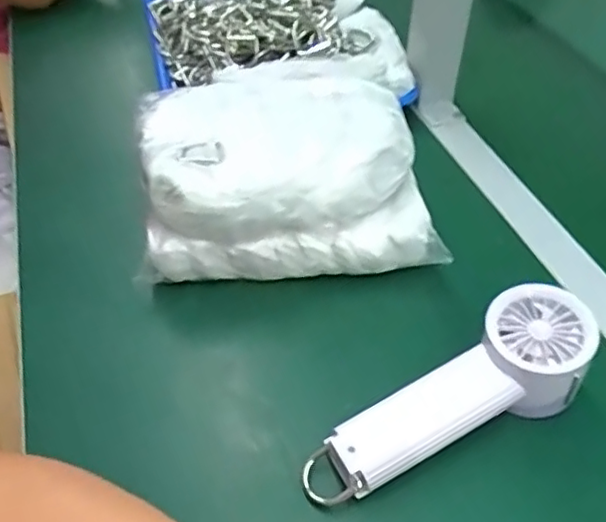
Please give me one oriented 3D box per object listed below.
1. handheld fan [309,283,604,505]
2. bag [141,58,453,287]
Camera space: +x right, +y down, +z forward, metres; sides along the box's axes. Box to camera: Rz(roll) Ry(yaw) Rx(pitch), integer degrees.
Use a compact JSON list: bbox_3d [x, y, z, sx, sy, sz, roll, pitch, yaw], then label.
[{"bbox_3d":[0.090,0.090,0.381,0.198,0.056,0.065,-30,51,-7],"label":"handheld fan"},{"bbox_3d":[-0.021,-0.091,0.511,0.220,0.082,0.222,-5,46,-4],"label":"bag"}]

